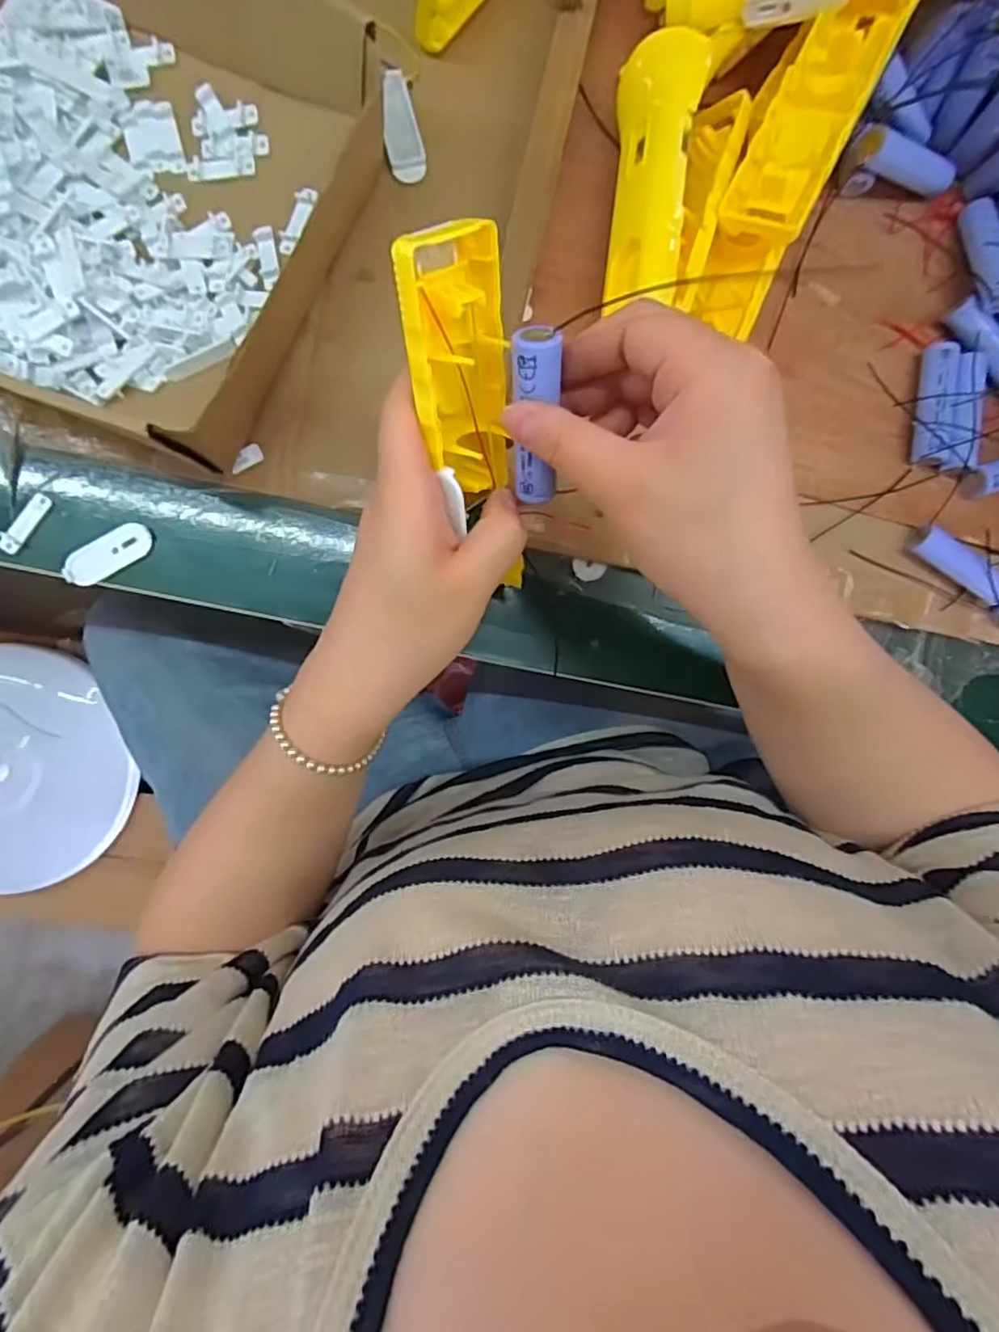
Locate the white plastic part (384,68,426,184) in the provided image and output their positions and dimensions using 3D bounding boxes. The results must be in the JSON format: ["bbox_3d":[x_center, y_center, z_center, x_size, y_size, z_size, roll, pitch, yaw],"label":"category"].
[{"bbox_3d":[-0.056,-0.305,0.354,0.021,0.012,0.057,-12,91,-5],"label":"white plastic part"}]

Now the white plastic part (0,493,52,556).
[{"bbox_3d":[-0.267,-0.080,0.353,0.011,0.005,0.038,31,87,-5],"label":"white plastic part"}]

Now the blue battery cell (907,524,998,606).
[{"bbox_3d":[0.275,-0.060,0.376,0.067,0.017,0.016,35,87,-4],"label":"blue battery cell"}]

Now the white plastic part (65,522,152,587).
[{"bbox_3d":[-0.222,-0.064,0.357,0.050,0.006,0.018,-35,93,-4],"label":"white plastic part"}]

